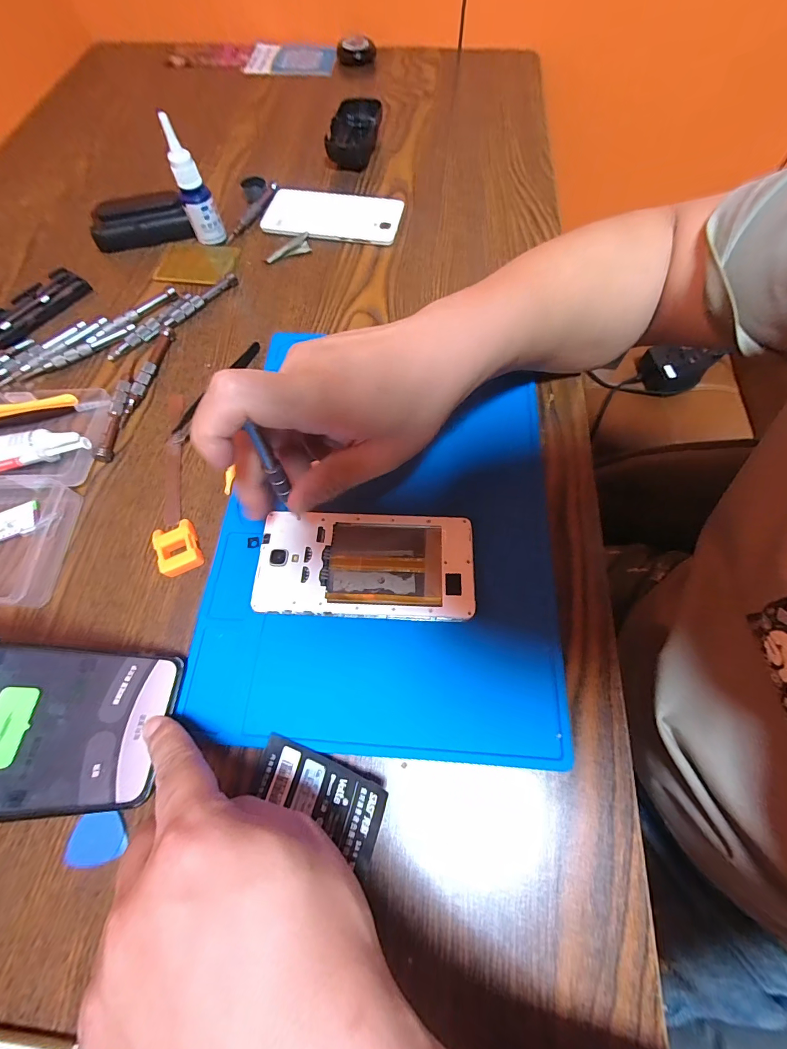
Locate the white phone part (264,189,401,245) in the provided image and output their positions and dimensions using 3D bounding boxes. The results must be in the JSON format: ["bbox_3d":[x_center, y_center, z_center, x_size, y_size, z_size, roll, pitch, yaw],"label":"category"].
[{"bbox_3d":[-0.065,-0.335,0.407,0.146,0.010,0.075,11,68,5],"label":"white phone part"}]

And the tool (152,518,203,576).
[{"bbox_3d":[-0.147,0.016,0.258,0.026,0.013,0.035,-26,69,-10],"label":"tool"}]

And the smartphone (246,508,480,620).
[{"bbox_3d":[-0.018,0.026,0.251,0.138,0.010,0.068,2,67,2],"label":"smartphone"}]

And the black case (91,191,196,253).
[{"bbox_3d":[-0.261,-0.314,0.392,0.096,0.028,0.037,-10,67,-3],"label":"black case"}]

